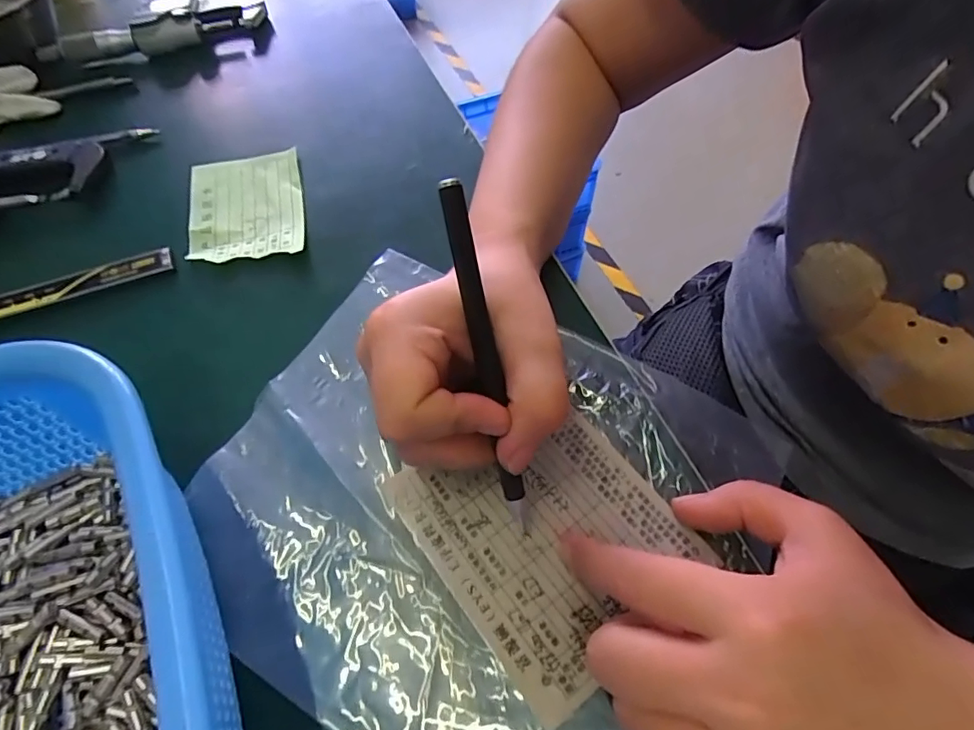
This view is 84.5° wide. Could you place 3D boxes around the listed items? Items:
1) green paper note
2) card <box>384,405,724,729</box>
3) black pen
[{"bbox_3d":[-0.141,-0.093,0.315,0.064,0.005,0.088,-12,58,-9],"label":"green paper note"},{"bbox_3d":[0.026,0.066,0.220,0.089,0.004,0.102,-33,63,-16],"label":"card"},{"bbox_3d":[0.001,0.001,0.204,0.009,0.136,0.008,-15,16,-11],"label":"black pen"}]

